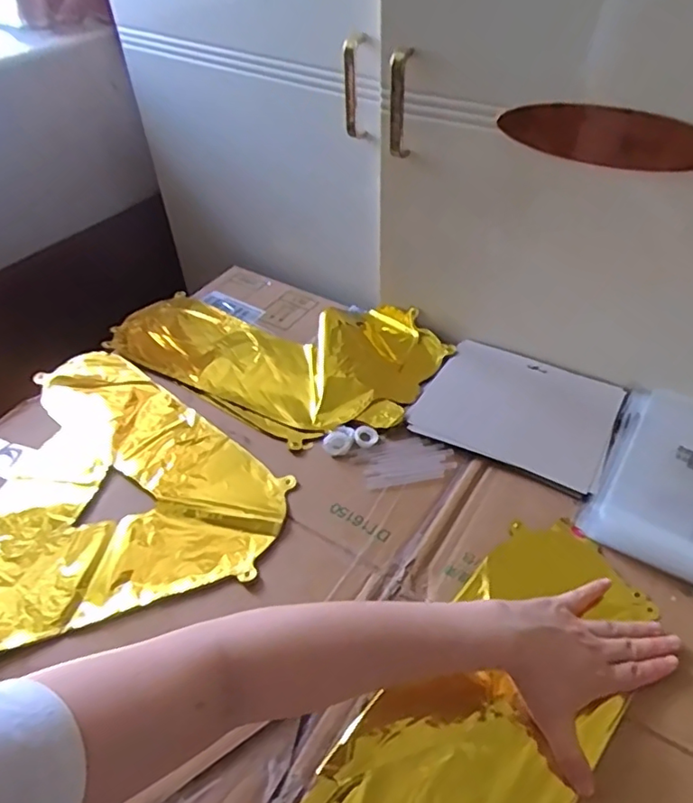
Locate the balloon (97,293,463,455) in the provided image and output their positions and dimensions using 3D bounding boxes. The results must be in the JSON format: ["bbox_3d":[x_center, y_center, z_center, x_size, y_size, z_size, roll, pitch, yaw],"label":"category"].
[{"bbox_3d":[-0.090,-0.089,0.742,0.397,0.030,0.253,26,51,25],"label":"balloon"}]

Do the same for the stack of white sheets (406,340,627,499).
[{"bbox_3d":[0.190,0.005,0.653,0.199,0.006,0.171,20,49,21],"label":"stack of white sheets"}]

